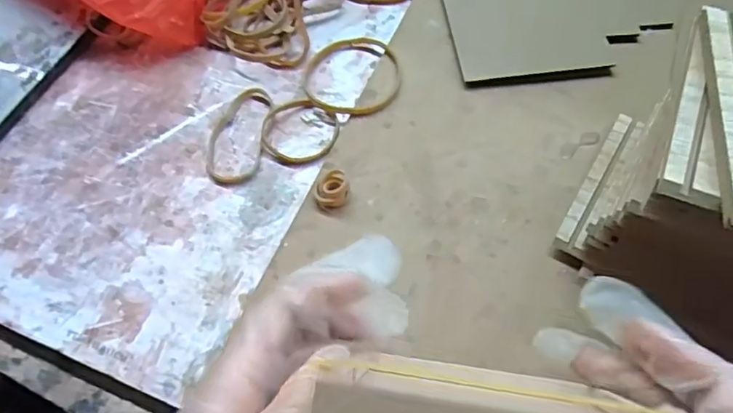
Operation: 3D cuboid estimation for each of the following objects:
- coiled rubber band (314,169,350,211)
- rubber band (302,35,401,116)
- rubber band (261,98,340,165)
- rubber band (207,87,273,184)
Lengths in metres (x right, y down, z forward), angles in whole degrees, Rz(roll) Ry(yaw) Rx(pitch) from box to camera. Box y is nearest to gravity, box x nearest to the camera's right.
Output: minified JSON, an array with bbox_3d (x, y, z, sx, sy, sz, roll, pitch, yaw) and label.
[{"bbox_3d":[-0.021,-0.010,0.337,0.021,0.013,0.019,-12,62,-5],"label":"coiled rubber band"},{"bbox_3d":[-0.009,-0.092,0.388,0.066,0.005,0.071,0,61,1],"label":"rubber band"},{"bbox_3d":[-0.045,-0.050,0.368,0.051,0.005,0.047,0,61,1],"label":"rubber band"},{"bbox_3d":[-0.084,-0.049,0.368,0.036,0.005,0.073,6,62,4],"label":"rubber band"}]

